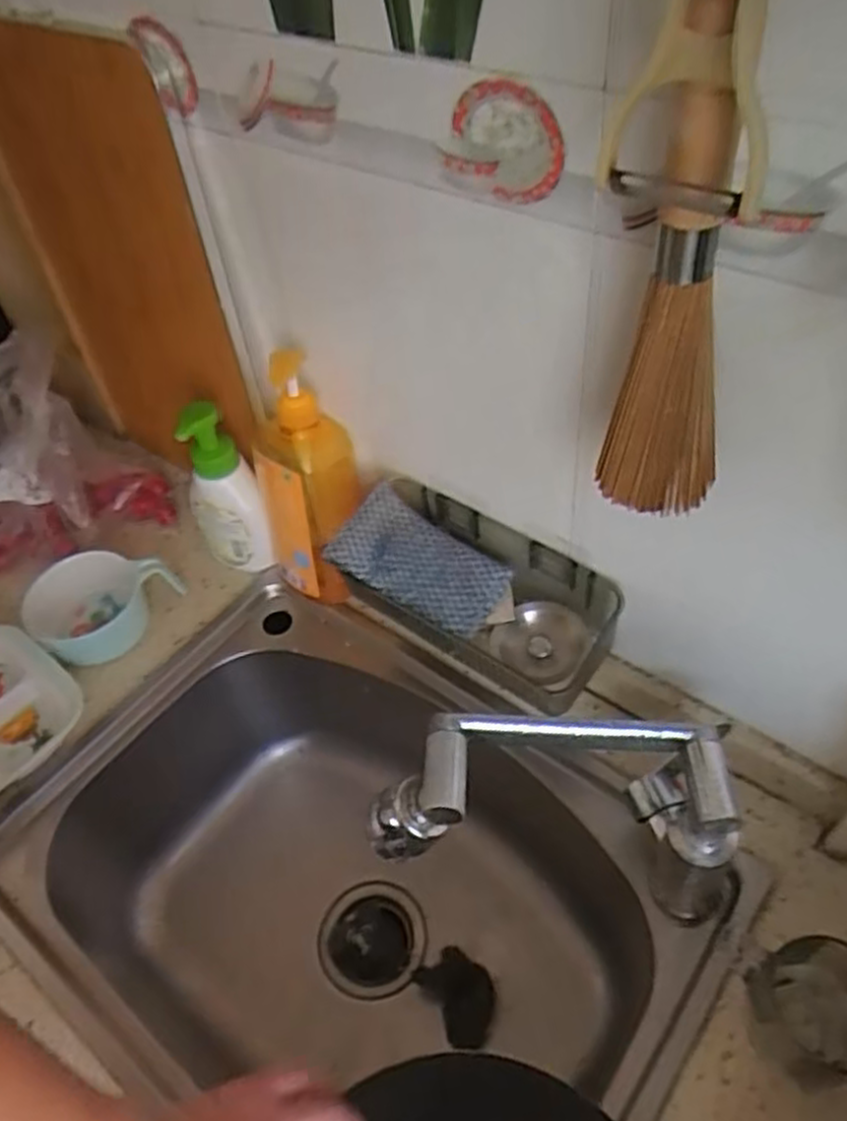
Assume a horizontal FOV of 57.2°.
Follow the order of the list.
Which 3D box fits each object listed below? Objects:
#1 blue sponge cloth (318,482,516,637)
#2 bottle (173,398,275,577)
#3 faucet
[{"bbox_3d":[-0.004,0.004,0.681,0.146,0.019,0.084,36,75,9],"label":"blue sponge cloth"},{"bbox_3d":[-0.206,-0.065,0.801,0.076,0.202,0.073,-20,50,-11],"label":"bottle"},{"bbox_3d":[0.099,0.186,0.562,0.263,0.175,0.086,-1,49,6],"label":"faucet"}]

